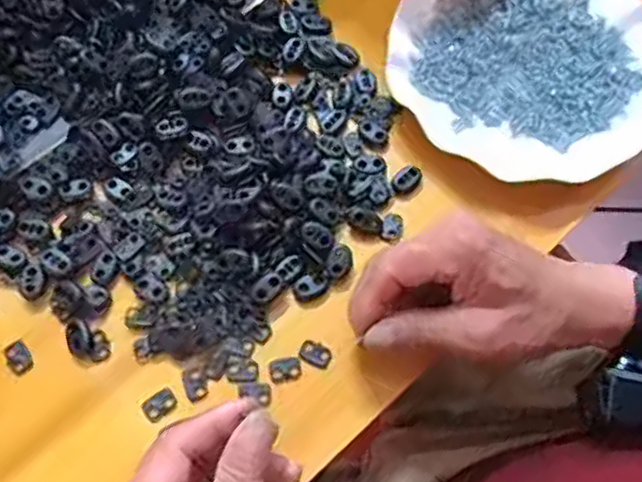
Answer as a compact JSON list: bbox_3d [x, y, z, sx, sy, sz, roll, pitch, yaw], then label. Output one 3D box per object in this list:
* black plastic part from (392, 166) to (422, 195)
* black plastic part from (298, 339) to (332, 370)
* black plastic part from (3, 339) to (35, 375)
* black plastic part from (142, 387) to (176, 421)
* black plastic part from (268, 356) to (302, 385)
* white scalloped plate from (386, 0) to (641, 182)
[{"bbox_3d":[0.055,-0.040,0.437,0.014,0.009,0.018,36,70,12],"label":"black plastic part"},{"bbox_3d":[-0.003,0.065,0.392,0.019,0.004,0.013,27,69,9],"label":"black plastic part"},{"bbox_3d":[-0.172,0.066,0.384,0.012,0.004,0.019,-31,72,-14],"label":"black plastic part"},{"bbox_3d":[-0.090,0.091,0.378,0.018,0.004,0.013,-36,73,-16],"label":"black plastic part"},{"bbox_3d":[-0.020,0.074,0.388,0.018,0.004,0.014,-14,68,-8],"label":"black plastic part"},{"bbox_3d":[0.144,-0.125,0.466,0.178,0.026,0.167,1,67,-2],"label":"white scalloped plate"}]

